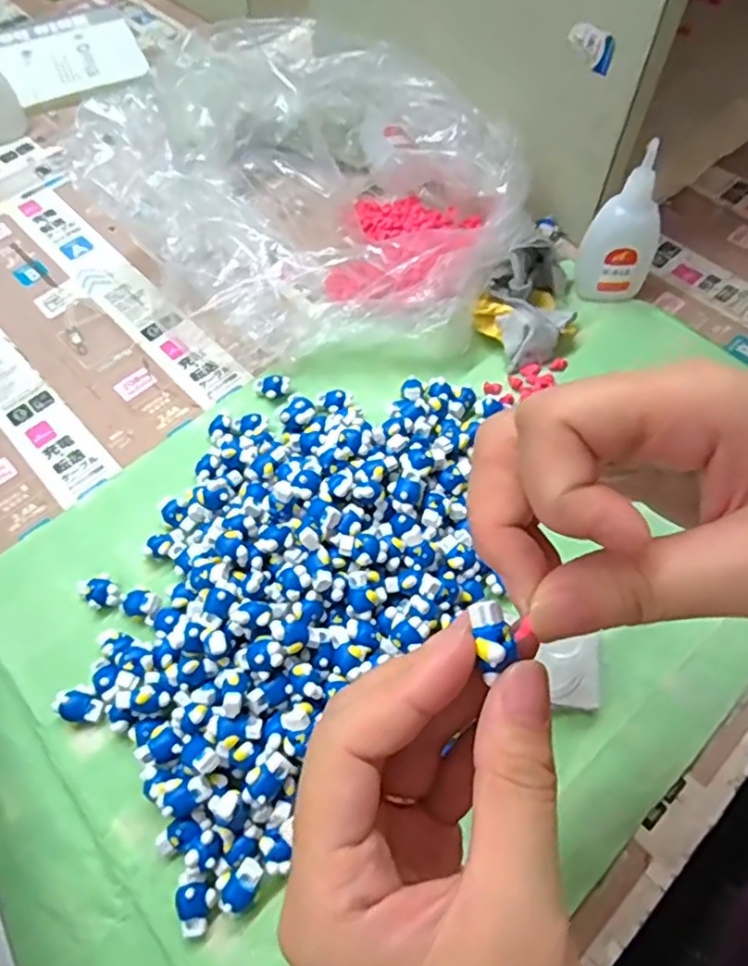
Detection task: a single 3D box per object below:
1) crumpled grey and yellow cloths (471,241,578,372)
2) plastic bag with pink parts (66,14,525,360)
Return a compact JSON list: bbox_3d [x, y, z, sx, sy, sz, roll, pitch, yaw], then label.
[{"bbox_3d":[0.095,-0.112,0.388,0.058,0.035,0.079,13,63,8],"label":"crumpled grey and yellow cloths"},{"bbox_3d":[-0.030,-0.185,0.400,0.240,0.093,0.216,33,67,17],"label":"plastic bag with pink parts"}]

